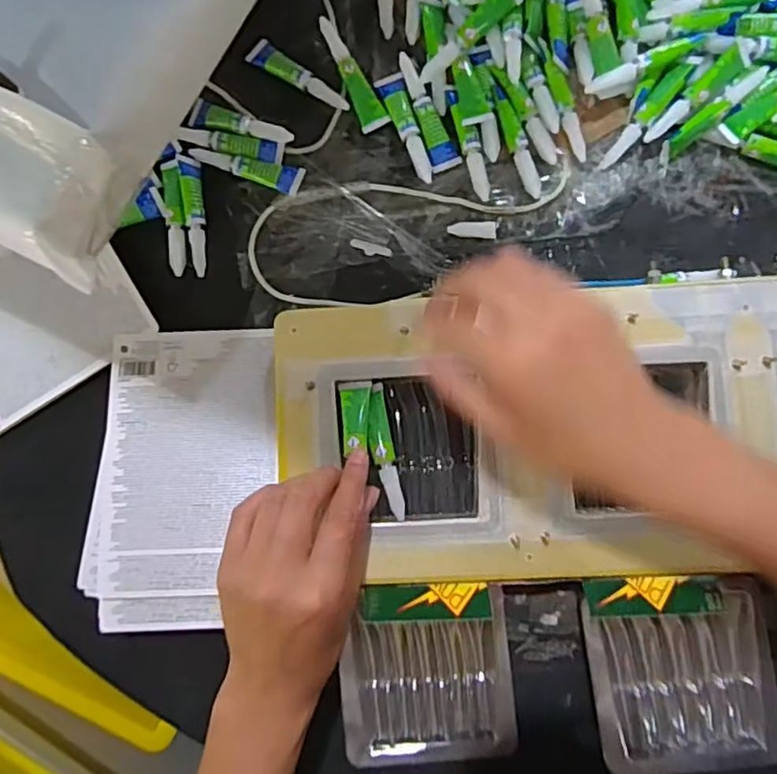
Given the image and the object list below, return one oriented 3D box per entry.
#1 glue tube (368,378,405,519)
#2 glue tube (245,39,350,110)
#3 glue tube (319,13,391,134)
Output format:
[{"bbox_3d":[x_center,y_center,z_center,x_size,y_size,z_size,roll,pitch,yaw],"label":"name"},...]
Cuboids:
[{"bbox_3d":[-0.003,0.039,0.375,0.014,0.011,0.080,-11,84,2],"label":"glue tube"},{"bbox_3d":[-0.063,-0.217,0.432,0.081,0.009,0.017,34,87,6],"label":"glue tube"},{"bbox_3d":[-0.023,-0.217,0.427,0.019,0.015,0.079,-23,83,1],"label":"glue tube"}]

